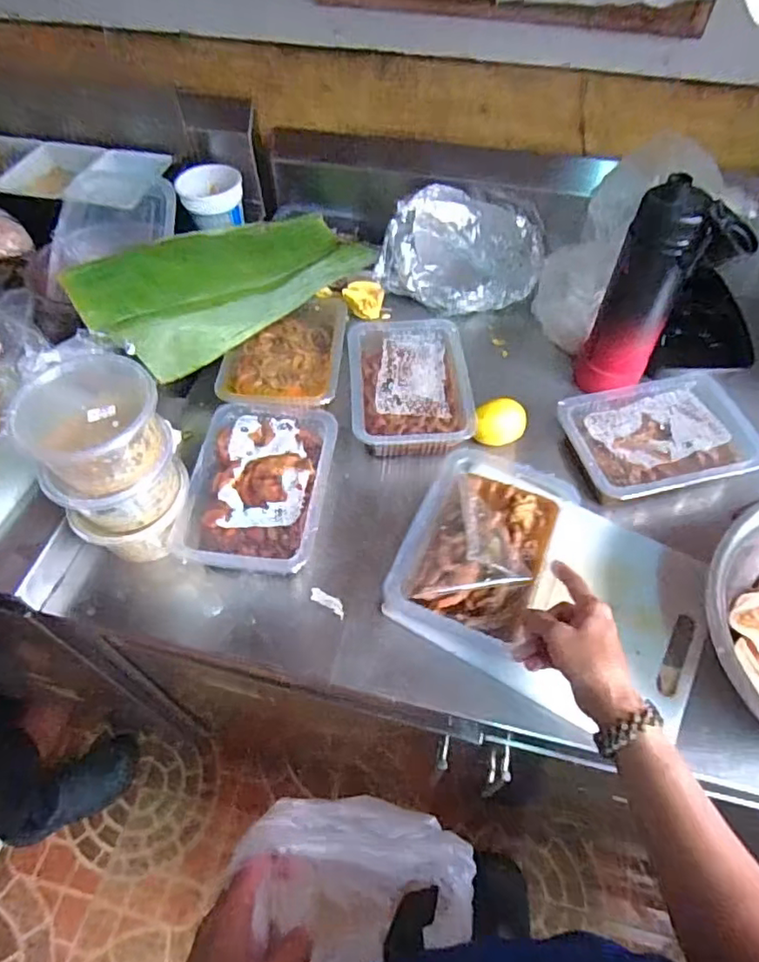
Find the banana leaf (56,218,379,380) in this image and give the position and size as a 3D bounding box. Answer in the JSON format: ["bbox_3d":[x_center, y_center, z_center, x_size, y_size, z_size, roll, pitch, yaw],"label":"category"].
[{"bbox_3d":[-0.190,-0.274,0.749,0.164,0.088,0.386,38,64,23],"label":"banana leaf"}]

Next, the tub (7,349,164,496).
[{"bbox_3d":[-0.245,-0.048,0.496,0.099,0.077,0.093,0,56,0],"label":"tub"}]

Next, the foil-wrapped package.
[{"bbox_3d":[0.114,-0.319,0.804,0.214,0.095,0.143,12,57,8],"label":"foil-wrapped package"}]

